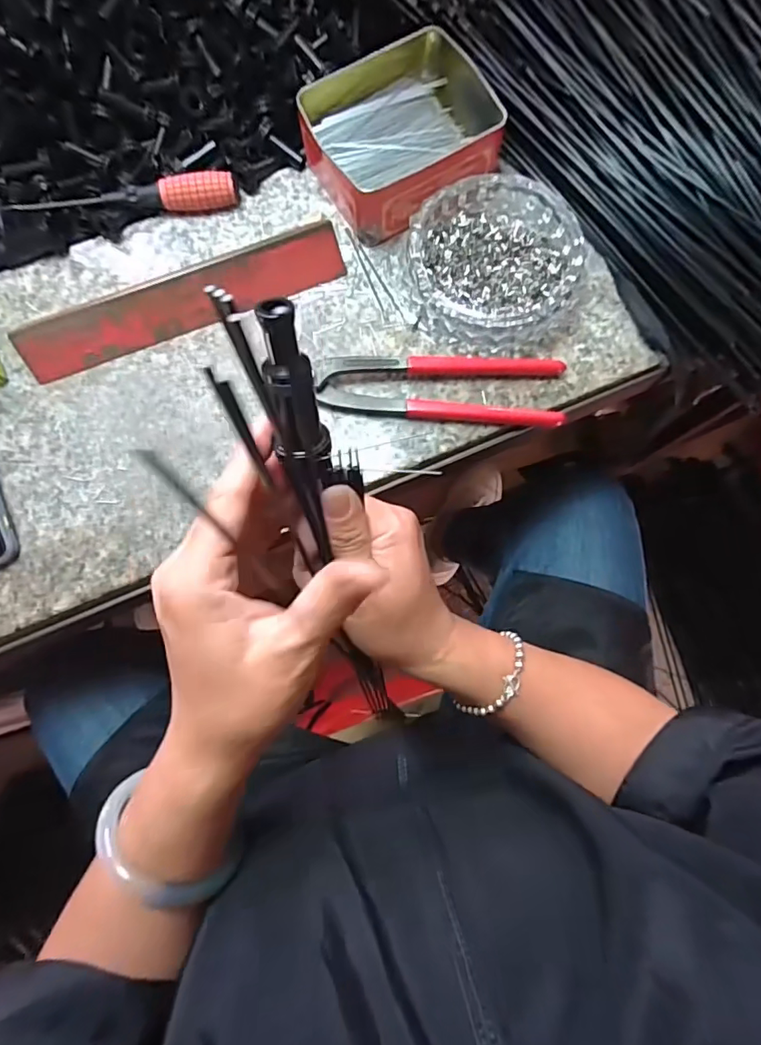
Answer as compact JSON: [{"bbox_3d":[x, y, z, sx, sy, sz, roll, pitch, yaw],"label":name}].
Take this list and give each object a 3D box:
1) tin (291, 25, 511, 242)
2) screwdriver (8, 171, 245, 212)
[{"bbox_3d":[0.020,-0.281,0.371,0.138,0.045,0.111,-32,80,-6],"label":"tin"},{"bbox_3d":[-0.186,-0.236,0.374,0.160,0.018,0.019,-7,78,-1],"label":"screwdriver"}]

